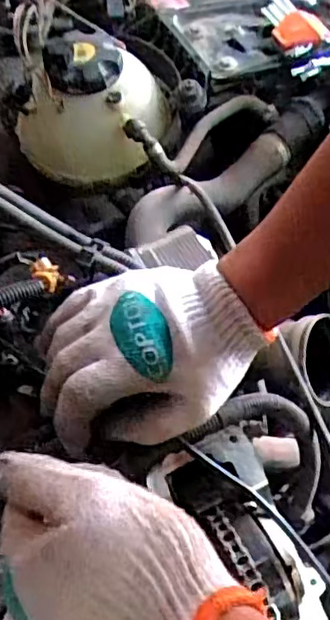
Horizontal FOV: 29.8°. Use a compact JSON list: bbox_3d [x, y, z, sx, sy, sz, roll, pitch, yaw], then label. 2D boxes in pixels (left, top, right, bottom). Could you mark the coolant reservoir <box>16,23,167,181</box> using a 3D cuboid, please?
[{"bbox_3d":[-0.068,-0.239,0.701,0.154,0.120,0.155,11,60,8],"label":"coolant reservoir"}]

